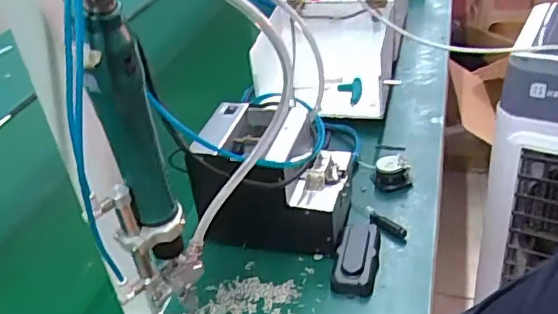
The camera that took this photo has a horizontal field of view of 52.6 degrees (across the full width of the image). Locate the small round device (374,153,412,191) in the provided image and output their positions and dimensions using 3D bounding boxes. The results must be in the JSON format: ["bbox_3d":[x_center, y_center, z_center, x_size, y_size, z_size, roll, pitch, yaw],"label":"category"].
[{"bbox_3d":[0.168,0.022,0.841,0.053,0.035,0.049,-3,34,7],"label":"small round device"}]

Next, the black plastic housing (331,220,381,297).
[{"bbox_3d":[0.100,0.122,0.714,0.049,0.032,0.118,3,35,14],"label":"black plastic housing"}]

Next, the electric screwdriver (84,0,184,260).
[{"bbox_3d":[-0.100,-0.032,0.382,0.038,0.270,0.027,-24,38,-23],"label":"electric screwdriver"}]

